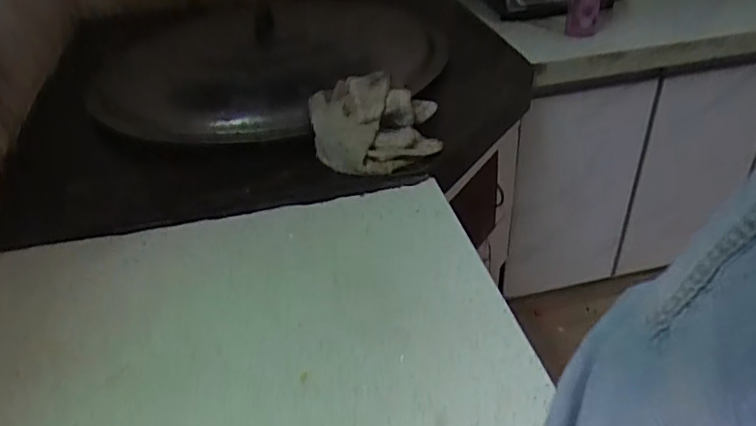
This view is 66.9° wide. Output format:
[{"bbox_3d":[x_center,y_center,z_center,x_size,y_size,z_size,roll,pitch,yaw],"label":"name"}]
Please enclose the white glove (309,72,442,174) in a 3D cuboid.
[{"bbox_3d":[-0.002,-0.129,0.871,0.193,0.106,0.176,-5,37,-1],"label":"white glove"}]

